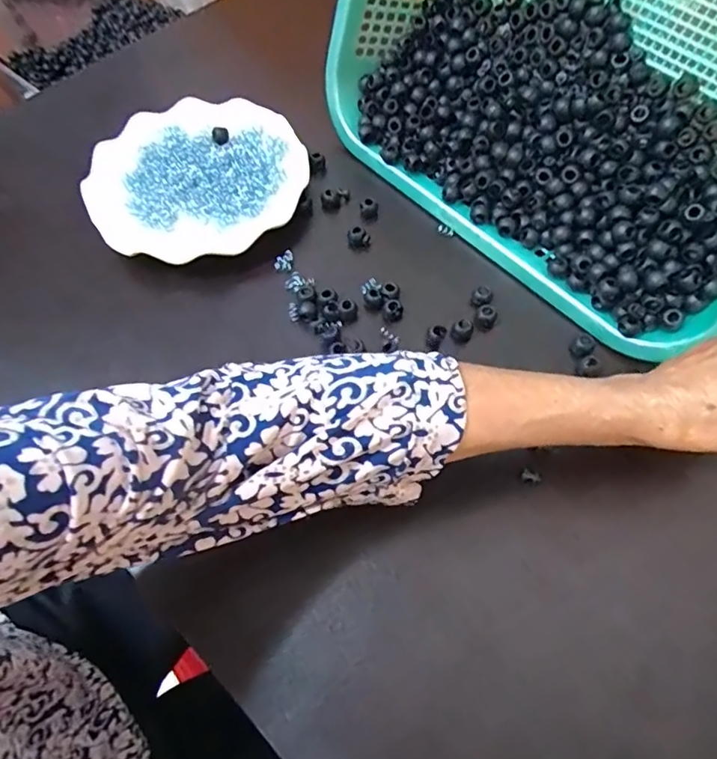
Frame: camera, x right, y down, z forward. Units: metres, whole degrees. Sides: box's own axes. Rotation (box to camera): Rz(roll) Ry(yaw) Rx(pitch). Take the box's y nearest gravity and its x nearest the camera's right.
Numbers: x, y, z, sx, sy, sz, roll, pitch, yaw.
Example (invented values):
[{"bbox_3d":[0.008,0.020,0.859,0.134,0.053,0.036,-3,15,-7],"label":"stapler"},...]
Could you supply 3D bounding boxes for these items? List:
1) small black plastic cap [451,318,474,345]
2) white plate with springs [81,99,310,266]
[{"bbox_3d":[0.080,-0.037,0.406,0.015,0.017,0.013,19,65,11],"label":"small black plastic cap"},{"bbox_3d":[-0.139,-0.170,0.466,0.178,0.036,0.176,-1,63,1],"label":"white plate with springs"}]

